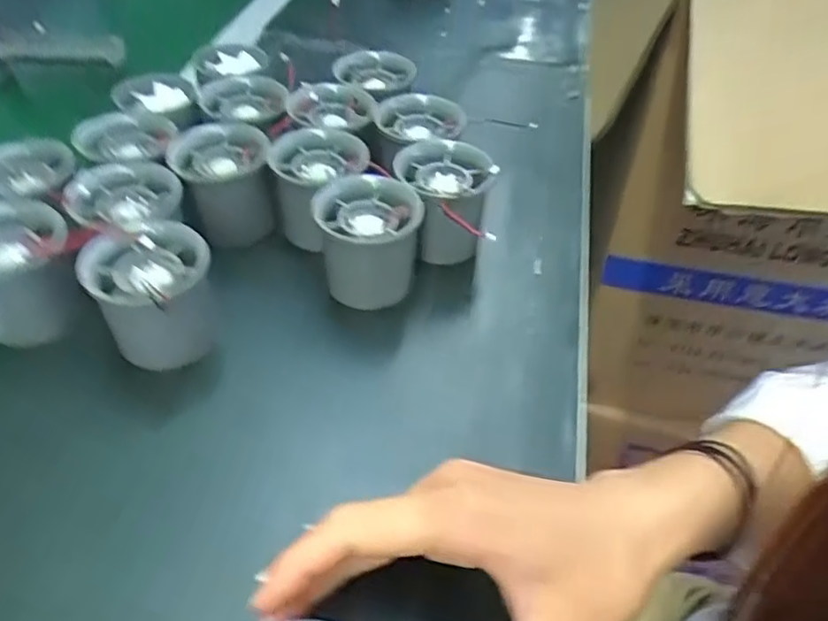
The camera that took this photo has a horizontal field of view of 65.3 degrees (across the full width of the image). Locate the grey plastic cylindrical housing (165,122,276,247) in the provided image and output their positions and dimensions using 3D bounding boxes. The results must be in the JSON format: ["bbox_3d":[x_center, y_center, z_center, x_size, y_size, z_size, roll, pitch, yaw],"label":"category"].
[{"bbox_3d":[-0.109,-0.075,0.375,0.052,0.048,0.056,0,46,-1],"label":"grey plastic cylindrical housing"}]

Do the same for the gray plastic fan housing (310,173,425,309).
[{"bbox_3d":[-0.024,-0.036,0.351,0.056,0.052,0.057,4,46,3],"label":"gray plastic fan housing"}]

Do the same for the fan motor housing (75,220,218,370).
[{"bbox_3d":[-0.124,-0.006,0.315,0.054,0.052,0.051,0,46,-1],"label":"fan motor housing"}]

